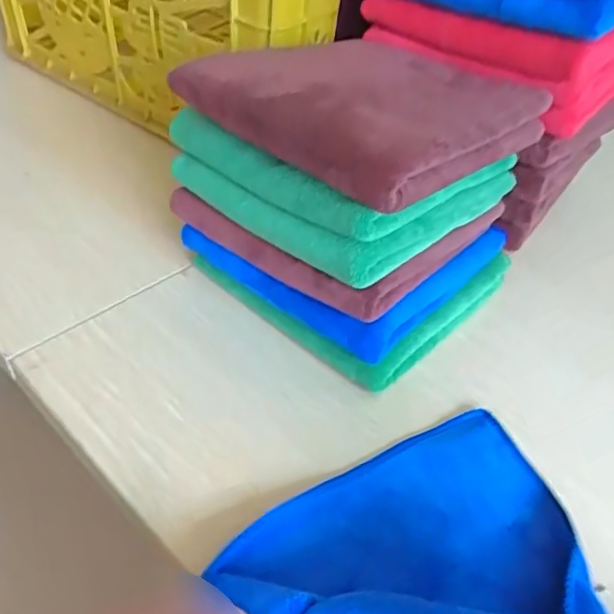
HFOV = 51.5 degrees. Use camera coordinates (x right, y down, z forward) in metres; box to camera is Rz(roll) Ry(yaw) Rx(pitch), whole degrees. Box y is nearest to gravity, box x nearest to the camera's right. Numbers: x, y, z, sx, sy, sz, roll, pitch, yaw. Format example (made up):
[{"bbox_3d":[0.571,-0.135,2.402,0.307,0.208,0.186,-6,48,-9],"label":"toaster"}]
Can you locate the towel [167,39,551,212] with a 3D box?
[{"bbox_3d":[0.048,-0.132,0.396,0.192,0.032,0.167,-28,54,-30],"label":"towel"}]

